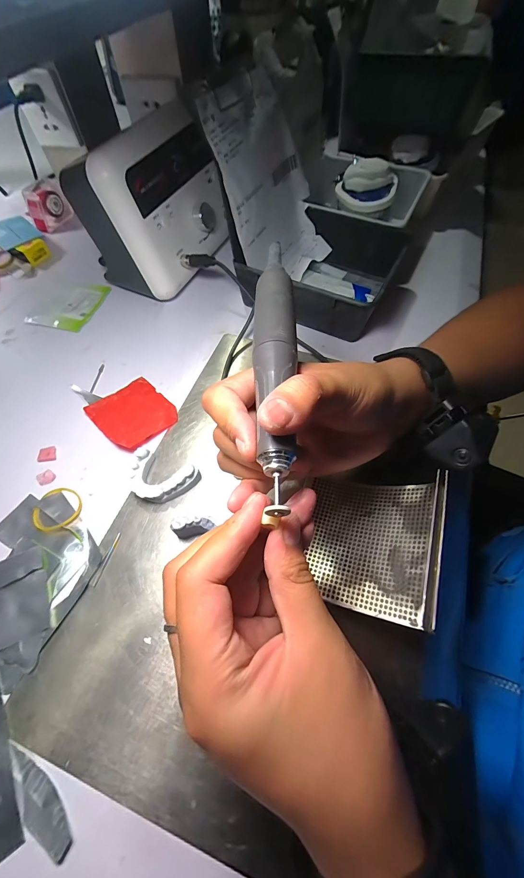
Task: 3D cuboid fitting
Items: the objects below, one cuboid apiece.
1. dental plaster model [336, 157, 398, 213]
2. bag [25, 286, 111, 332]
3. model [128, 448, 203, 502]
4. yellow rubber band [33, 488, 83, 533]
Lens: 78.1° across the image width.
[{"bbox_3d":[0.140,-0.338,0.427,0.076,0.038,0.064,13,61,8],"label":"dental plaster model"},{"bbox_3d":[-0.263,-0.182,0.439,0.084,0.004,0.086,14,61,8],"label":"bag"},{"bbox_3d":[-0.095,0.037,0.296,0.067,0.019,0.042,19,62,11],"label":"model"},{"bbox_3d":[-0.185,0.063,0.291,0.042,0.005,0.040,19,62,11],"label":"yellow rubber band"}]

